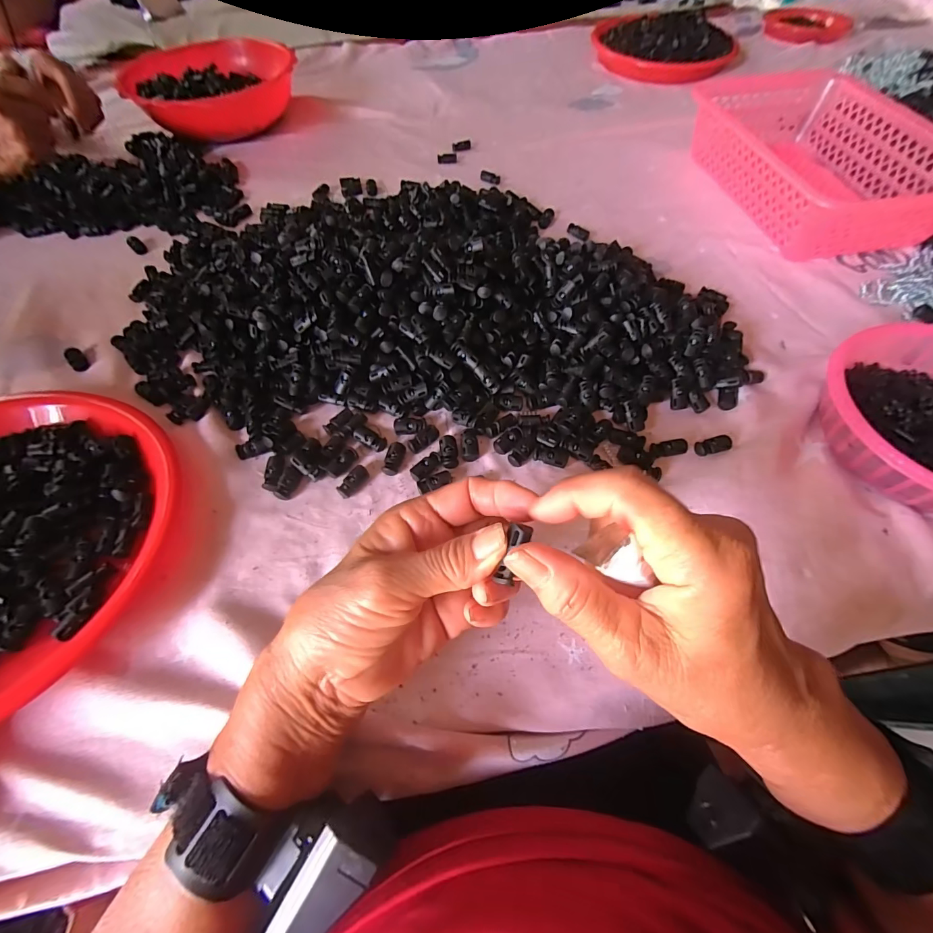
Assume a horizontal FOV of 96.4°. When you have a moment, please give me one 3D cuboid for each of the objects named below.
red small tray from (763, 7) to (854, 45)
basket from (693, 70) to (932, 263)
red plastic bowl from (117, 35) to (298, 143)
[{"bbox_3d":[0.648,-0.843,0.796,0.150,0.021,0.103,23,63,14],"label":"red small tray"},{"bbox_3d":[0.412,-0.376,0.507,0.201,0.072,0.323,-12,61,-6],"label":"basket"},{"bbox_3d":[-0.374,-0.541,0.607,0.178,0.068,0.198,22,63,13],"label":"red plastic bowl"}]

